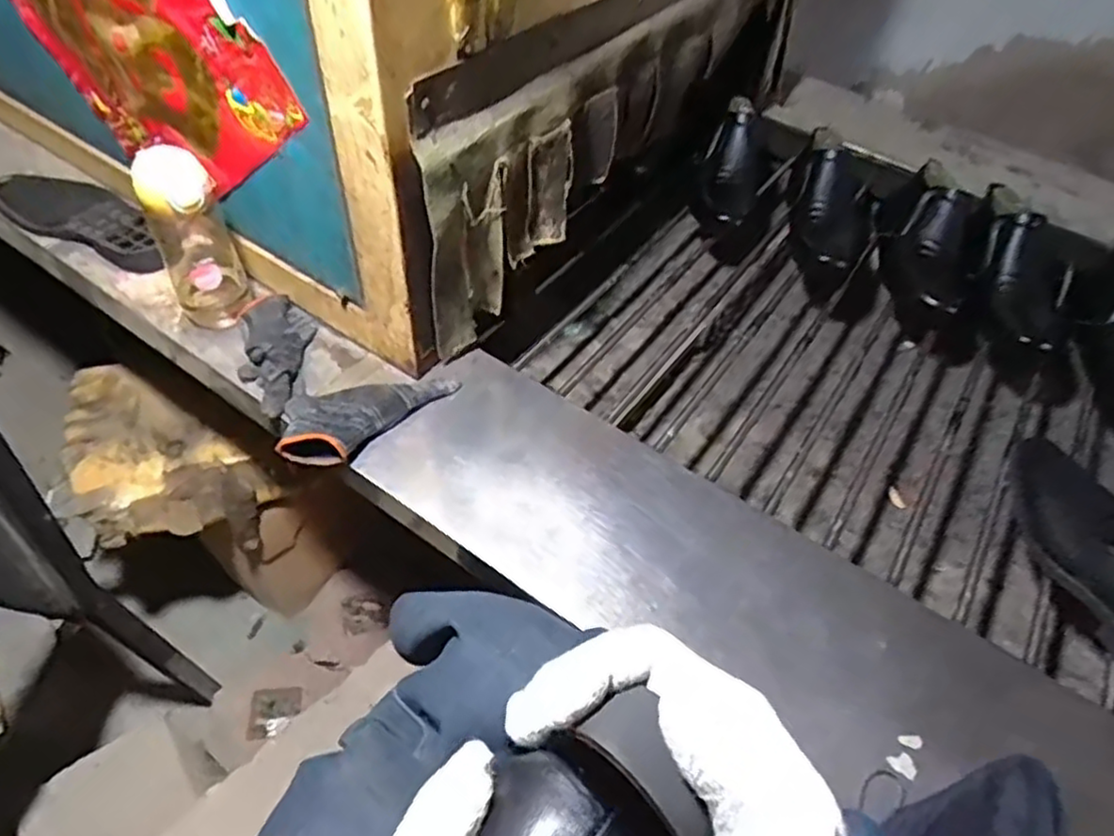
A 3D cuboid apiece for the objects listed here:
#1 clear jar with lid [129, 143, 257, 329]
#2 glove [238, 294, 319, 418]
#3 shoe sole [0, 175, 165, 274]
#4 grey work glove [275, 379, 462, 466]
[{"bbox_3d":[-0.382,-0.182,0.734,0.073,0.193,0.077,2,51,-3],"label":"clear jar with lid"},{"bbox_3d":[-0.307,-0.073,0.751,0.073,0.033,0.161,-8,52,-11],"label":"glove"},{"bbox_3d":[-0.615,-0.262,0.894,0.278,0.031,0.107,27,54,16],"label":"shoe sole"},{"bbox_3d":[-0.186,-0.002,0.702,0.180,0.035,0.081,-14,53,-15],"label":"grey work glove"}]

